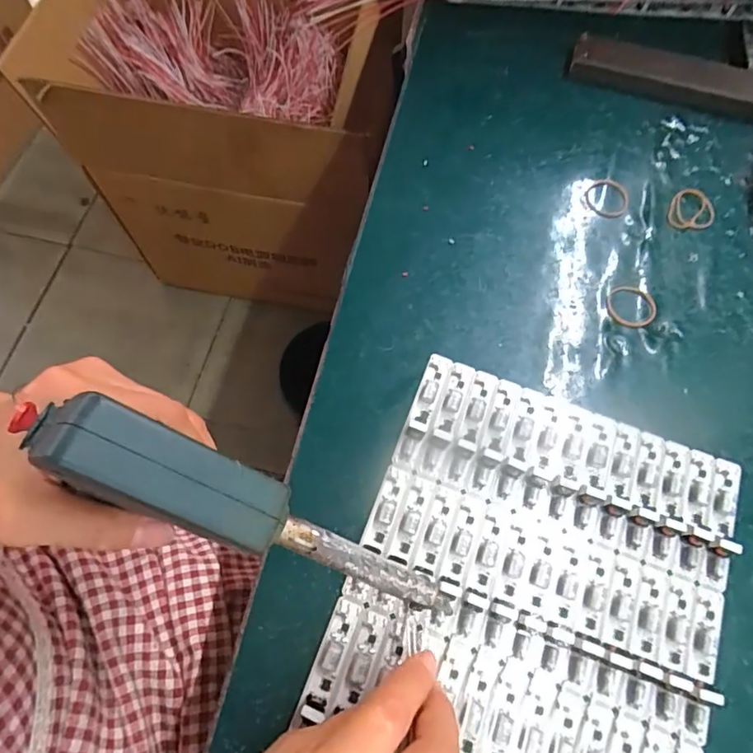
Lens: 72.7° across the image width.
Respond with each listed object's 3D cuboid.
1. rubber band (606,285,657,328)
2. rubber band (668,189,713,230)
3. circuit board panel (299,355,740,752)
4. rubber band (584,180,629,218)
[{"bbox_3d":[0.168,-0.046,0.336,0.032,0.004,0.030,0,69,-1],"label":"rubber band"},{"bbox_3d":[0.226,-0.120,0.366,0.033,0.005,0.032,2,69,-1],"label":"rubber band"},{"bbox_3d":[0.073,0.147,0.256,0.190,0.013,0.294,20,70,6],"label":"circuit board panel"},{"bbox_3d":[0.165,-0.129,0.367,0.031,0.004,0.034,0,69,-1],"label":"rubber band"}]

